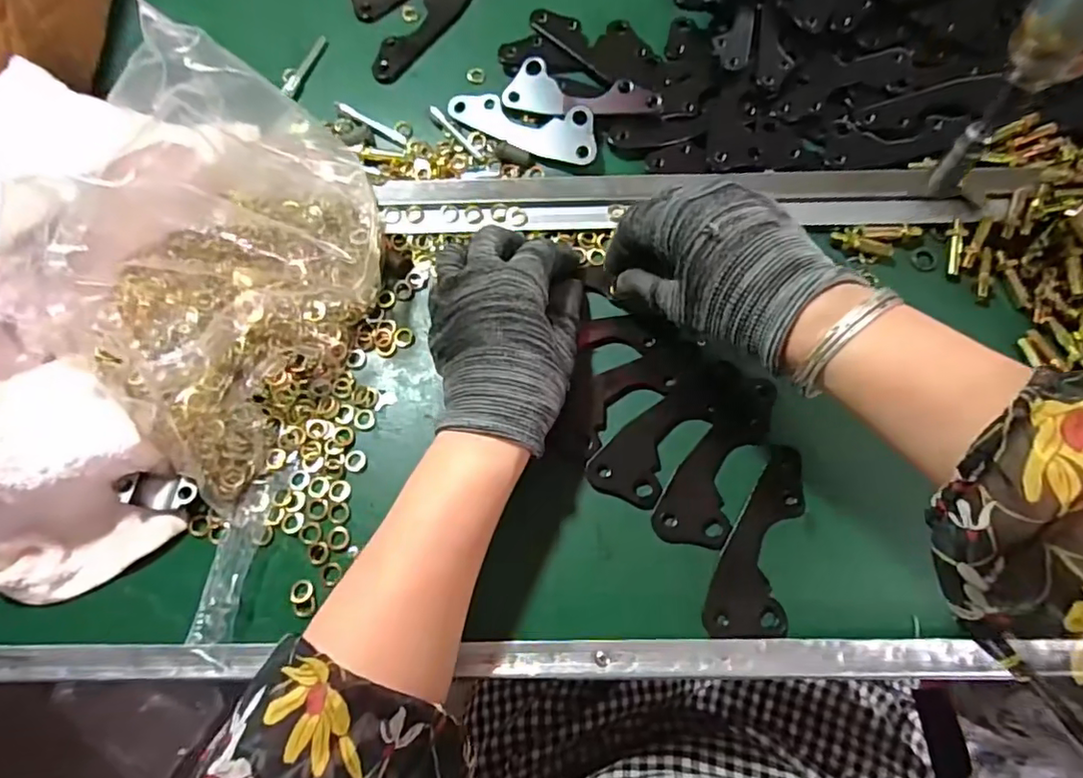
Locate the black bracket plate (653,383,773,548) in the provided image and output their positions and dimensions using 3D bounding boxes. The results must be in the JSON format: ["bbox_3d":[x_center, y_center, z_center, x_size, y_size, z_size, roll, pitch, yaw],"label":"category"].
[{"bbox_3d":[0.105,0.042,0.336,0.039,0.006,0.108,31,76,9],"label":"black bracket plate"}]

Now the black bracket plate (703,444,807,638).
[{"bbox_3d":[0.120,0.082,0.322,0.042,0.004,0.109,14,74,5],"label":"black bracket plate"}]

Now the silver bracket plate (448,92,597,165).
[{"bbox_3d":[-0.013,-0.183,0.405,0.108,0.006,0.040,16,81,12],"label":"silver bracket plate"}]

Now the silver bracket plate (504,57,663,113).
[{"bbox_3d":[0.028,-0.202,0.403,0.106,0.006,0.038,17,79,9],"label":"silver bracket plate"}]

